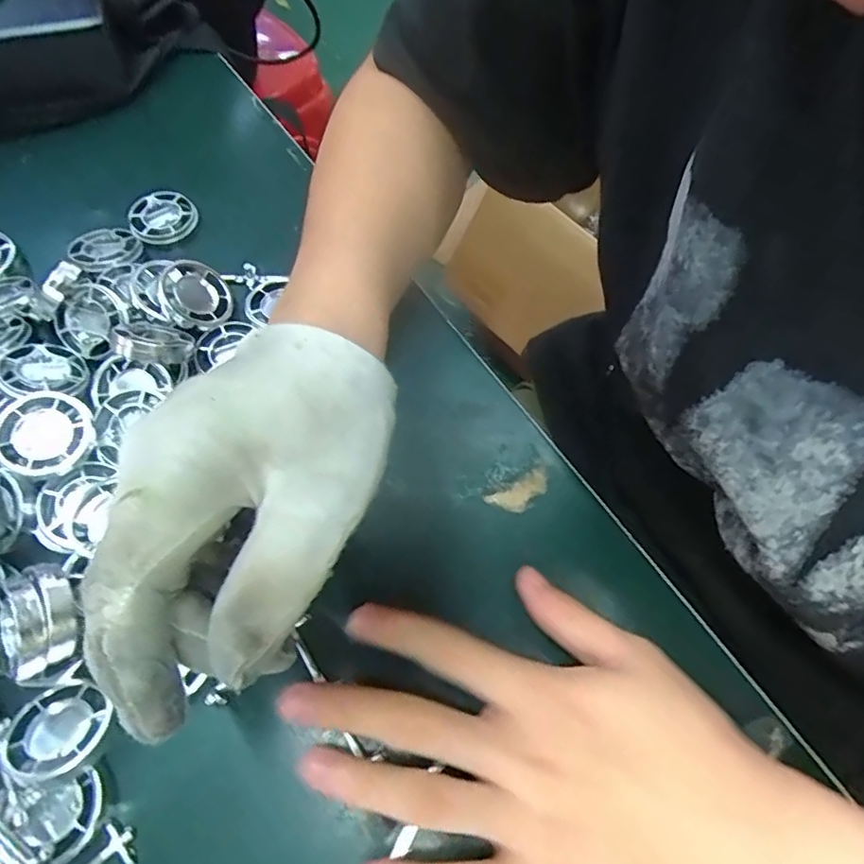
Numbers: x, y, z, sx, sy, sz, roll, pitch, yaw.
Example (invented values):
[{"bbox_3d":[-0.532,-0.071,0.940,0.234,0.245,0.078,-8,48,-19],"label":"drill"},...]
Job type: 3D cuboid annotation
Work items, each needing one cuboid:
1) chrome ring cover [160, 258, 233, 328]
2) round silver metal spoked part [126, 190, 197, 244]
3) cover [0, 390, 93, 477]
[{"bbox_3d":[-0.129,-0.076,0.320,0.040,0.004,0.033,45,58,-10],"label":"chrome ring cover"},{"bbox_3d":[-0.169,-0.133,0.363,0.036,0.014,0.040,34,67,13],"label":"round silver metal spoked part"},{"bbox_3d":[-0.175,0.001,0.263,0.040,0.014,0.038,47,62,0],"label":"cover"}]

